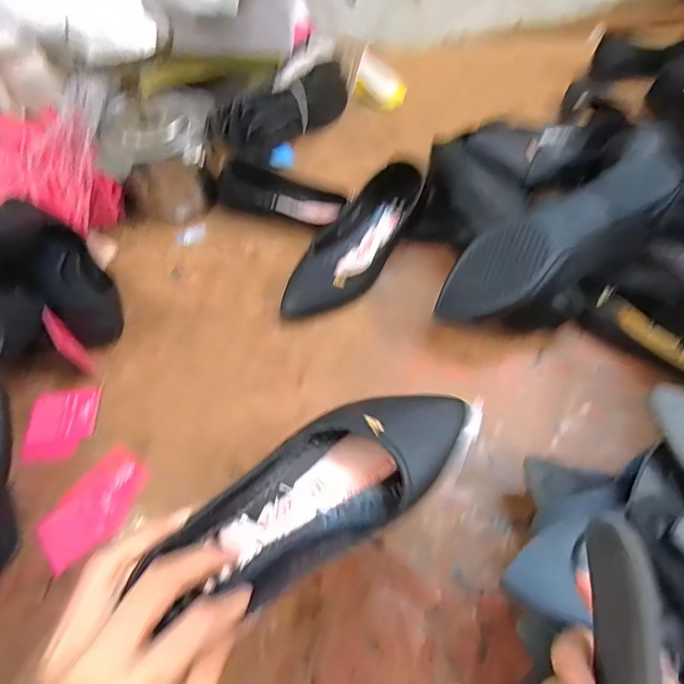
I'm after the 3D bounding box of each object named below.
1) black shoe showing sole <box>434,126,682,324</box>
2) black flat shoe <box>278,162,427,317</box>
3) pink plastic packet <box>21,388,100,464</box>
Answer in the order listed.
[{"bbox_3d":[0.223,-0.100,0.455,0.263,0.064,0.085,-34,63,13],"label":"black shoe showing sole"},{"bbox_3d":[0.021,-0.134,0.542,0.090,0.074,0.253,32,66,19],"label":"black flat shoe"},{"bbox_3d":[-0.303,0.089,0.472,0.067,0.008,0.079,-2,58,1],"label":"pink plastic packet"}]

